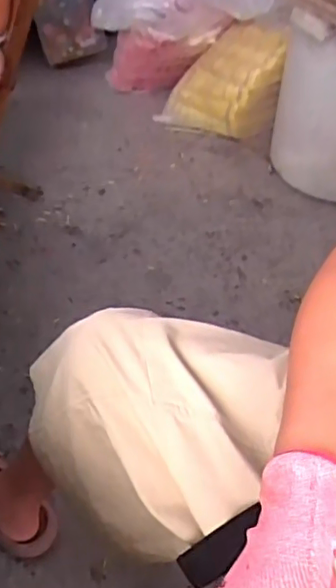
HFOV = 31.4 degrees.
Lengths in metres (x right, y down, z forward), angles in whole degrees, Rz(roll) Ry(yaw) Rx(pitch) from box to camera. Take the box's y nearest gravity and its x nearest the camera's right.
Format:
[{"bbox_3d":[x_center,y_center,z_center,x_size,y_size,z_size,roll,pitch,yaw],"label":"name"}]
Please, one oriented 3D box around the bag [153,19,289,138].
[{"bbox_3d":[0.145,-0.565,1.563,0.298,0.273,0.147,21,51,14],"label":"bag"}]

